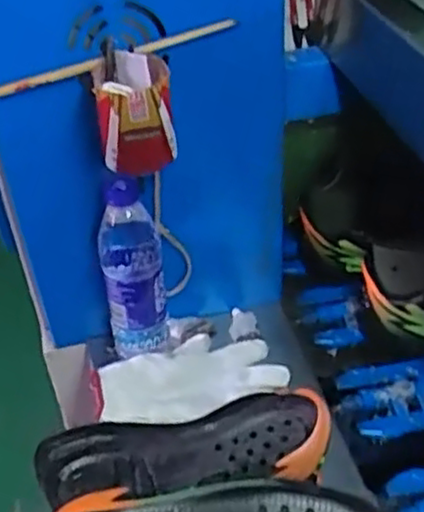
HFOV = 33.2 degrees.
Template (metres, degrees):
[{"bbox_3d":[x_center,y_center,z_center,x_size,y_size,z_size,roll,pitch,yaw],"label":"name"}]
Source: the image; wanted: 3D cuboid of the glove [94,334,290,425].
[{"bbox_3d":[-0.023,0.127,0.754,0.192,0.034,0.096,-23,44,-21],"label":"glove"}]

